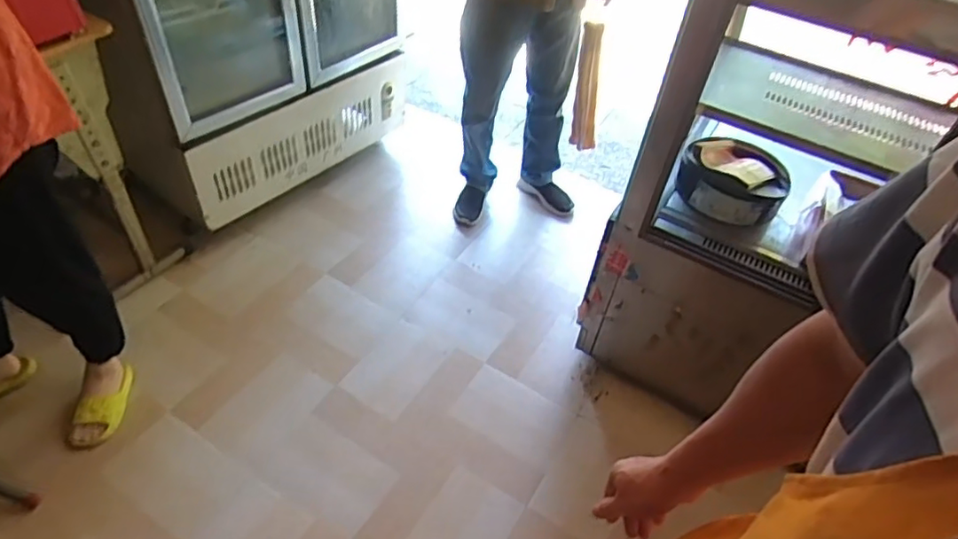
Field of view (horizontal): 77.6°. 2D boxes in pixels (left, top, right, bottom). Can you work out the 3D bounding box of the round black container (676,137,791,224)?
[{"bbox_3d":[0.626,-0.233,1.460,0.249,0.102,0.234,3,46,-4],"label":"round black container"}]

